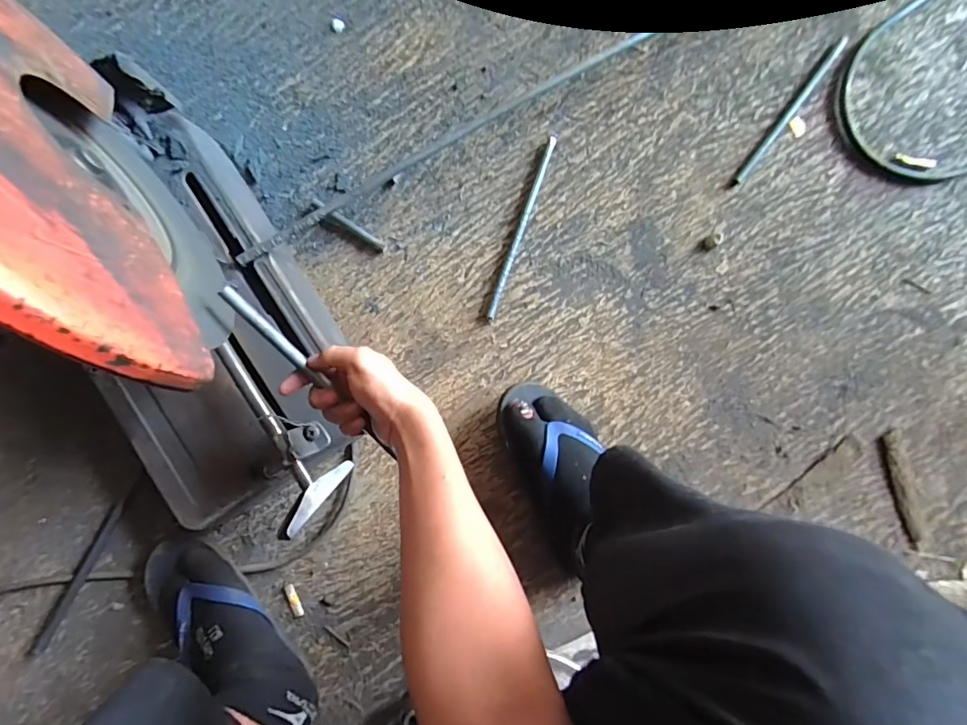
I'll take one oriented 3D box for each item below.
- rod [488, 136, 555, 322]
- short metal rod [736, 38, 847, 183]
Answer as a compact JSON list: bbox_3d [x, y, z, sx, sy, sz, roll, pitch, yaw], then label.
[{"bbox_3d":[0.050,-0.176,0.615,0.011,0.010,0.253,19,87,0],"label":"rod"},{"bbox_3d":[0.415,-0.336,0.623,0.009,0.008,0.239,38,87,1],"label":"short metal rod"}]

